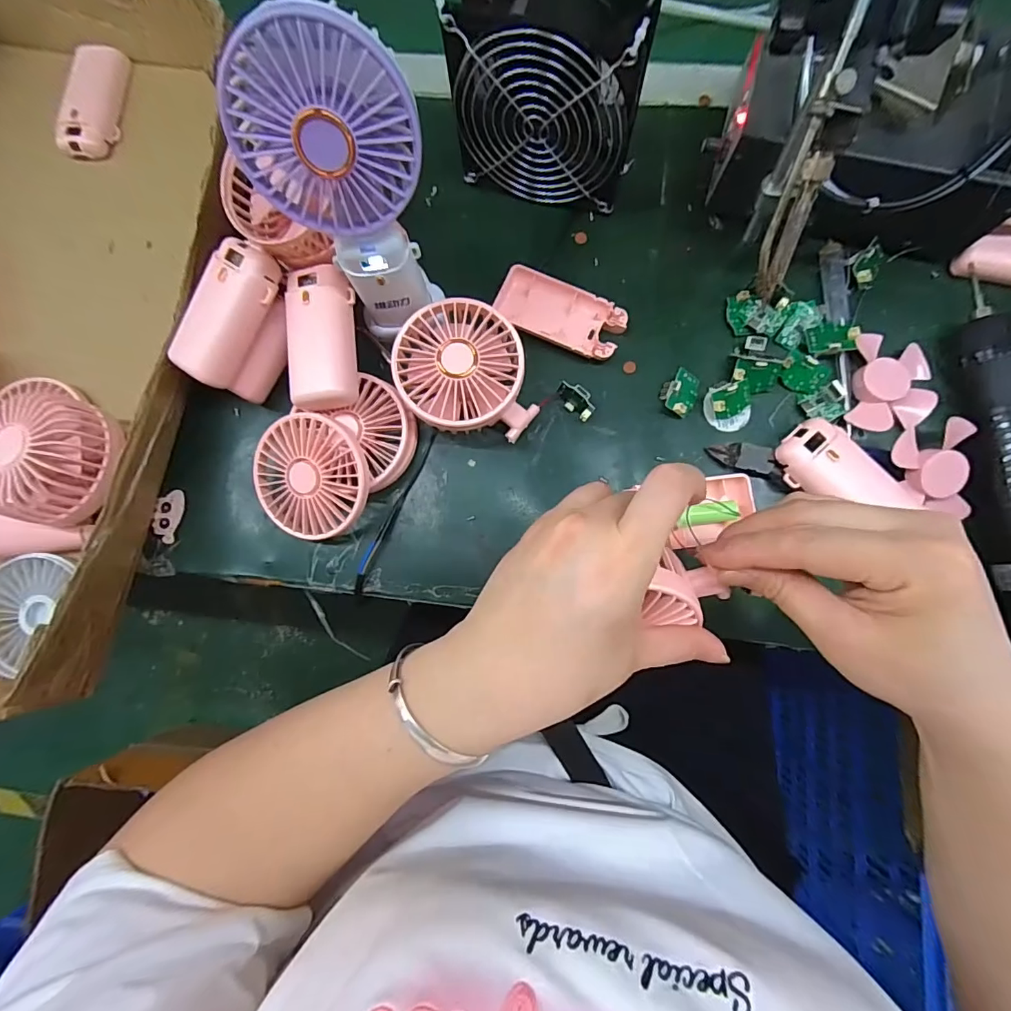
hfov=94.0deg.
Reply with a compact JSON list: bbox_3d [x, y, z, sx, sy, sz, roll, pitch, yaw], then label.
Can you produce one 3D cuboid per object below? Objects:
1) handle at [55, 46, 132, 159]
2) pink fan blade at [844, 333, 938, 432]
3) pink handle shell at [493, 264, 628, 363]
[{"bbox_3d":[-0.343,-0.334,0.393,0.036,0.021,0.096,7,85,5],"label":"handle"},{"bbox_3d":[0.271,-0.084,0.331,0.054,0.013,0.069,8,85,5],"label":"pink fan blade"},{"bbox_3d":[0.040,-0.143,0.353,0.096,0.014,0.047,25,86,6],"label":"pink handle shell"}]

